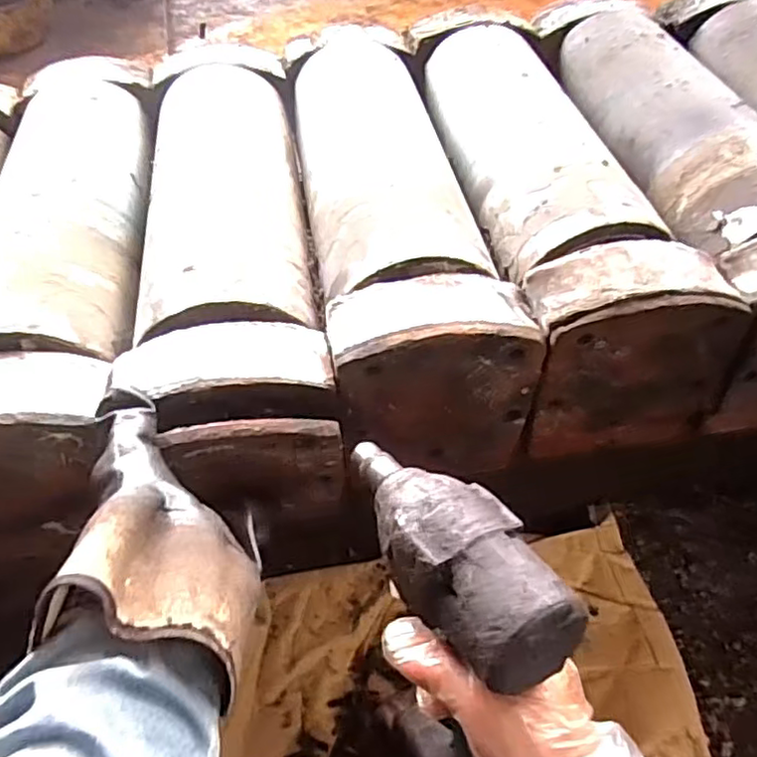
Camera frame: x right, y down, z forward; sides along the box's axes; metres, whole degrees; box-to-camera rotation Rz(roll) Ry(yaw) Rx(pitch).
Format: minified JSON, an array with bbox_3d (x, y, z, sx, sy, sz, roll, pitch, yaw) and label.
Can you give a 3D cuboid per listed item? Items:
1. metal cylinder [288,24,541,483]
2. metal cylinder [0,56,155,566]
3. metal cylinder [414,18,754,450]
[{"bbox_3d":[0.007,-0.176,0.678,0.158,0.160,0.548,-8,50,-4],"label":"metal cylinder"},{"bbox_3d":[-0.310,-0.132,0.653,0.154,0.149,0.565,-8,50,-4],"label":"metal cylinder"},{"bbox_3d":[0.165,-0.200,0.695,0.161,0.168,0.540,-8,50,-4],"label":"metal cylinder"}]

